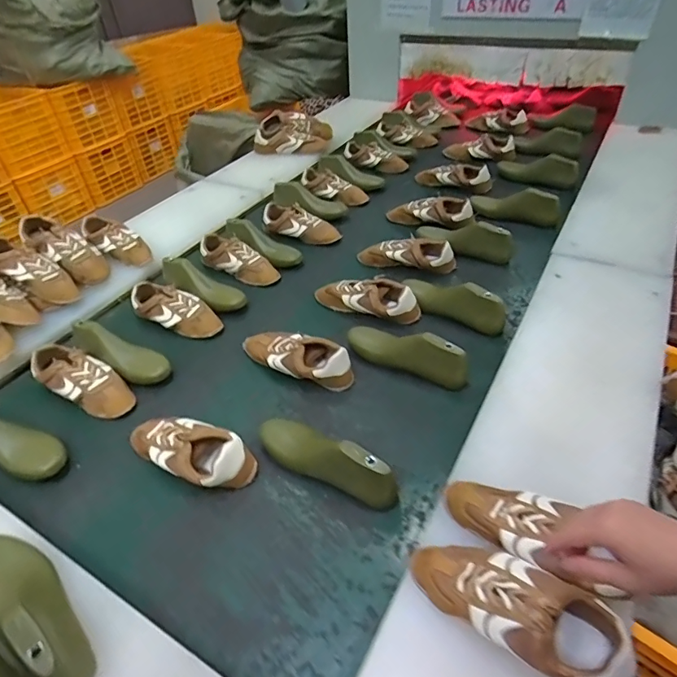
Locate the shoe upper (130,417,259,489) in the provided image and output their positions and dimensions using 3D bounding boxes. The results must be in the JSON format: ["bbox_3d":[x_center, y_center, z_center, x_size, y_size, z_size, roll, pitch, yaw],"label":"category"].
[{"bbox_3d":[-0.240,0.173,0.751,0.224,0.071,0.096,20,48,23],"label":"shoe upper"}]

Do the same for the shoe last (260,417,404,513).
[{"bbox_3d":[-0.025,0.174,0.717,0.240,0.092,0.087,31,52,31],"label":"shoe last"}]

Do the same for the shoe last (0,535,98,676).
[{"bbox_3d":[-0.361,0.302,0.544,0.227,0.093,0.080,20,48,26],"label":"shoe last"}]

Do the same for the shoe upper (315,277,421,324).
[{"bbox_3d":[0.062,-0.091,1.023,0.238,0.067,0.085,14,46,18],"label":"shoe upper"}]

